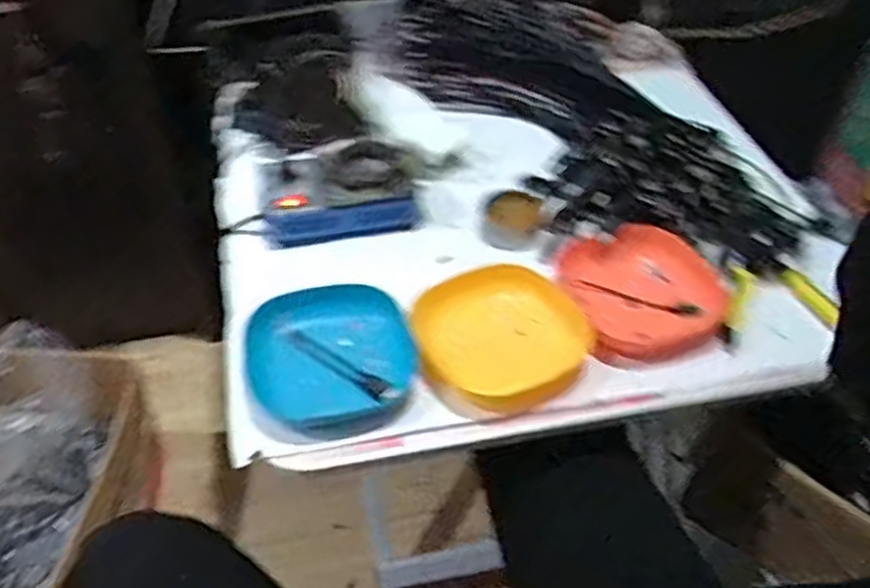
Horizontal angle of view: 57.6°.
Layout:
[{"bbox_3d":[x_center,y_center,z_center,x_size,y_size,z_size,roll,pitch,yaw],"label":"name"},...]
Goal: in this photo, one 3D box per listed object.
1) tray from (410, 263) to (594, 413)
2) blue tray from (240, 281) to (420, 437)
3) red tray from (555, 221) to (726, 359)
[{"bbox_3d":[0.061,0.034,0.688,0.146,0.028,0.139,-21,50,-21],"label":"tray"},{"bbox_3d":[-0.088,0.050,0.674,0.150,0.028,0.136,34,54,28],"label":"blue tray"},{"bbox_3d":[0.195,-0.008,0.734,0.140,0.026,0.143,-9,47,-10],"label":"red tray"}]

